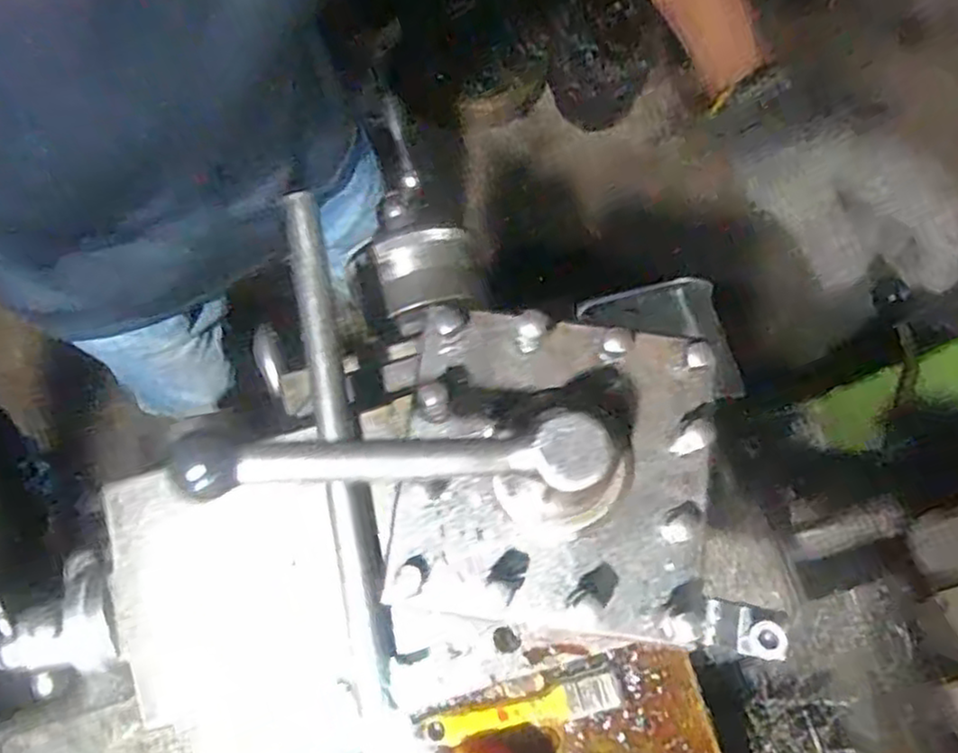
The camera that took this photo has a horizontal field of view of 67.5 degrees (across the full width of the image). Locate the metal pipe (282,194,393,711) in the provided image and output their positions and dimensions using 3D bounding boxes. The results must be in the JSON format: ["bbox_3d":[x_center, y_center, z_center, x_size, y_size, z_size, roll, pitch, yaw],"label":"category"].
[{"bbox_3d":[-0.080,0.034,0.409,0.020,0.016,0.292,-11,77,-1],"label":"metal pipe"}]

